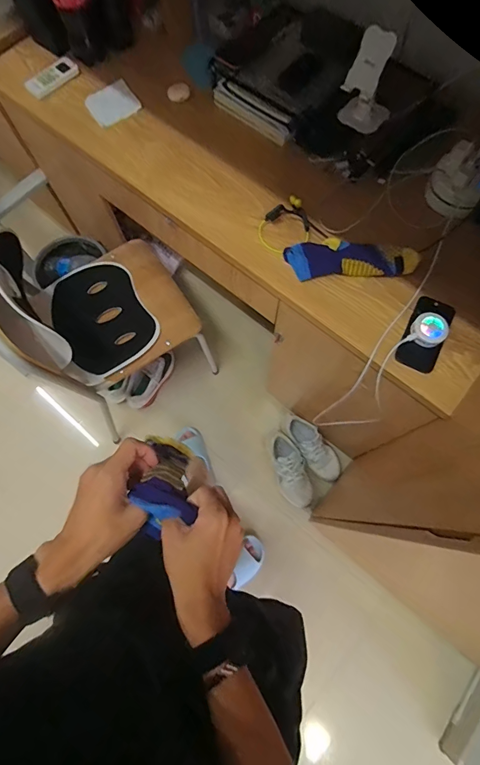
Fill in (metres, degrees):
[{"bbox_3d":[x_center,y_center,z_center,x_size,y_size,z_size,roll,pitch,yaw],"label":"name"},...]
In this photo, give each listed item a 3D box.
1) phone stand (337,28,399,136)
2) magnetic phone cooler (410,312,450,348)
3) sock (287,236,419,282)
[{"bbox_3d":[0.244,-0.551,0.725,0.091,0.174,0.066,20,74,7],"label":"phone stand"},{"bbox_3d":[0.341,-0.093,0.699,0.059,0.024,0.055,0,72,1],"label":"magnetic phone cooler"},{"bbox_3d":[0.213,-0.239,0.746,0.243,0.037,0.079,1,72,1],"label":"sock"}]

